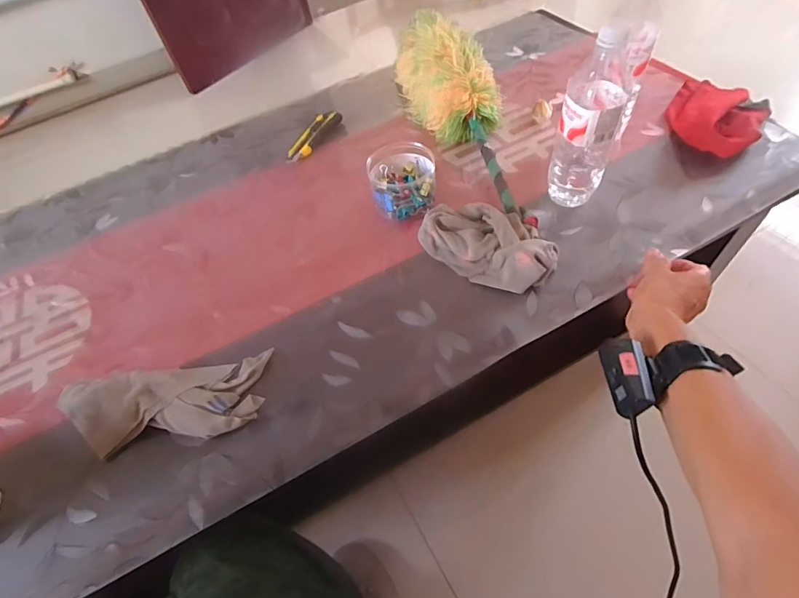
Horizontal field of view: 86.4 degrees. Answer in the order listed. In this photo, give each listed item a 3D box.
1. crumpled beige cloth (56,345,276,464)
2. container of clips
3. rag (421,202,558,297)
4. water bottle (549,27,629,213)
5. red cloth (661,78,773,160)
[{"bbox_3d":[-0.261,0.114,0.475,0.212,0.041,0.086,-13,52,-1],"label":"crumpled beige cloth"},{"bbox_3d":[0.004,-0.185,0.636,0.093,0.082,0.107,-6,52,1],"label":"container of clips"},{"bbox_3d":[0.114,-0.075,0.563,0.175,0.045,0.093,32,64,28],"label":"rag"},{"bbox_3d":[0.236,-0.213,0.533,0.067,0.226,0.072,17,58,21],"label":"water bottle"},{"bbox_3d":[0.503,-0.300,0.675,0.132,0.049,0.187,28,60,25],"label":"red cloth"}]

